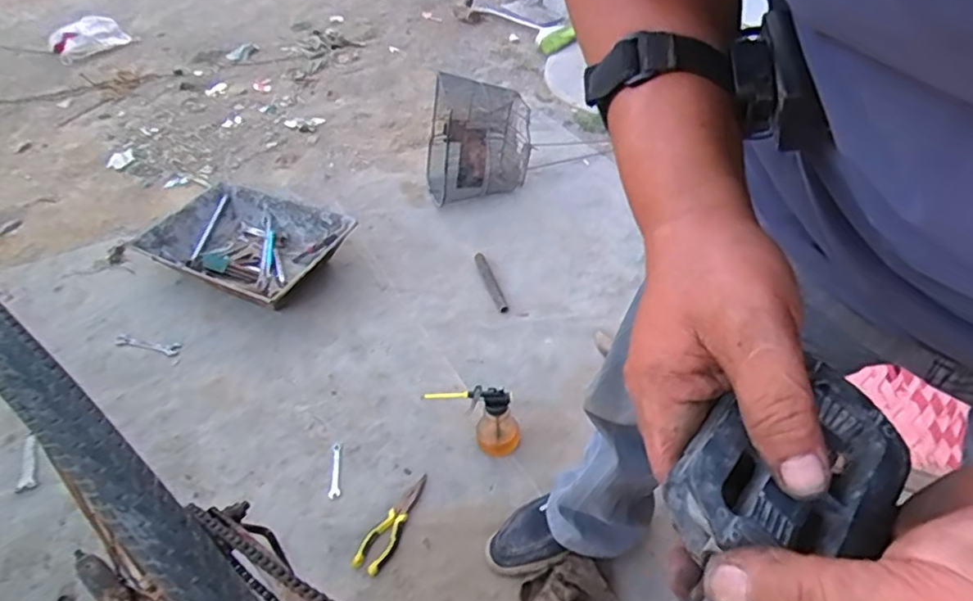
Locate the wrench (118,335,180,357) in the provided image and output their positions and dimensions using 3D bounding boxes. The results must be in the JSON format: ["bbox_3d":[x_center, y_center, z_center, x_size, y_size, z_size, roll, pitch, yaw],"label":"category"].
[{"bbox_3d":[-0.762,0.101,1.385,0.149,0.007,0.038,10,44,3],"label":"wrench"}]

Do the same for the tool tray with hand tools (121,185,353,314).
[{"bbox_3d":[-0.591,-0.146,1.558,0.462,0.108,0.320,16,45,20],"label":"tool tray with hand tools"}]

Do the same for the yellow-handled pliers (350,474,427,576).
[{"bbox_3d":[-0.153,0.375,1.046,0.051,0.022,0.189,20,49,23],"label":"yellow-handled pliers"}]

